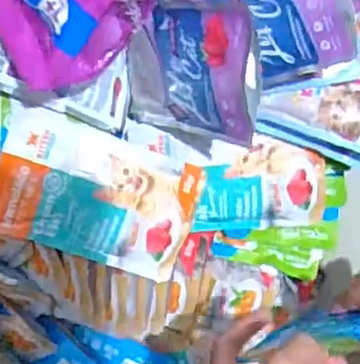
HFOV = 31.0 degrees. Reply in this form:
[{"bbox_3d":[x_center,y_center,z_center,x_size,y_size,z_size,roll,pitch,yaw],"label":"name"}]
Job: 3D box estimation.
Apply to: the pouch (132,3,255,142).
[{"bbox_3d":[0.000,-0.076,0.445,0.008,0.128,0.083,-17,113,-36],"label":"pouch"}]

